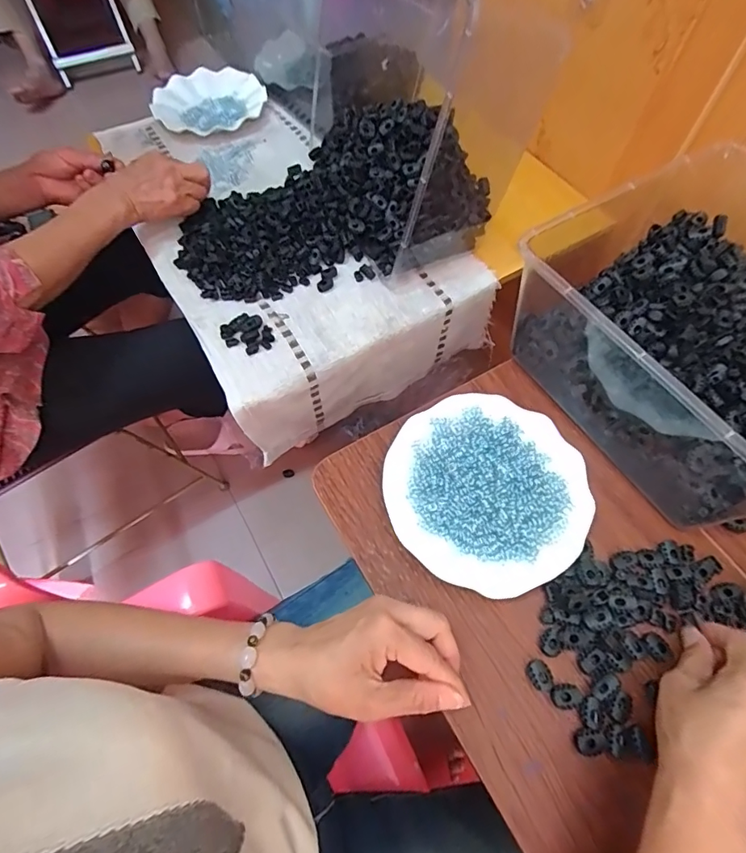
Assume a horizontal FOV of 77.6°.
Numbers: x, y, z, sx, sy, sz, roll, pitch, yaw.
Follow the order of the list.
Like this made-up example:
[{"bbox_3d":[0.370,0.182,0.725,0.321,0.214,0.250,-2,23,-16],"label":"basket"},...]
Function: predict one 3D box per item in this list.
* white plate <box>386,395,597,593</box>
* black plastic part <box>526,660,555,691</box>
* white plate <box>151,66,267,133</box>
[{"bbox_3d":[0.105,0.060,0.437,0.181,0.031,0.177,0,62,0],"label":"white plate"},{"bbox_3d":[0.134,0.198,0.370,0.016,0.009,0.022,-25,65,-12],"label":"black plastic part"},{"bbox_3d":[-0.283,-0.561,0.798,0.179,0.034,0.179,-26,65,-13],"label":"white plate"}]

